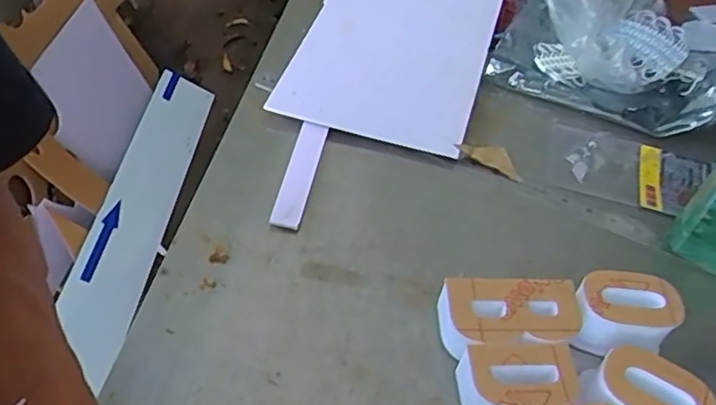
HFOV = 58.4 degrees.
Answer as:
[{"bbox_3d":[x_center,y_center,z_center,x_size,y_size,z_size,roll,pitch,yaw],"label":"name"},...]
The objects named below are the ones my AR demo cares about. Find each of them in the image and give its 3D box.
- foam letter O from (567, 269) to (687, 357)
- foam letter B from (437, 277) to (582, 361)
[{"bbox_3d":[0.228,0.098,0.559,0.091,0.053,0.058,4,49,-3],"label":"foam letter O"},{"bbox_3d":[0.127,0.104,0.546,0.114,0.053,0.061,1,51,-8],"label":"foam letter B"}]

